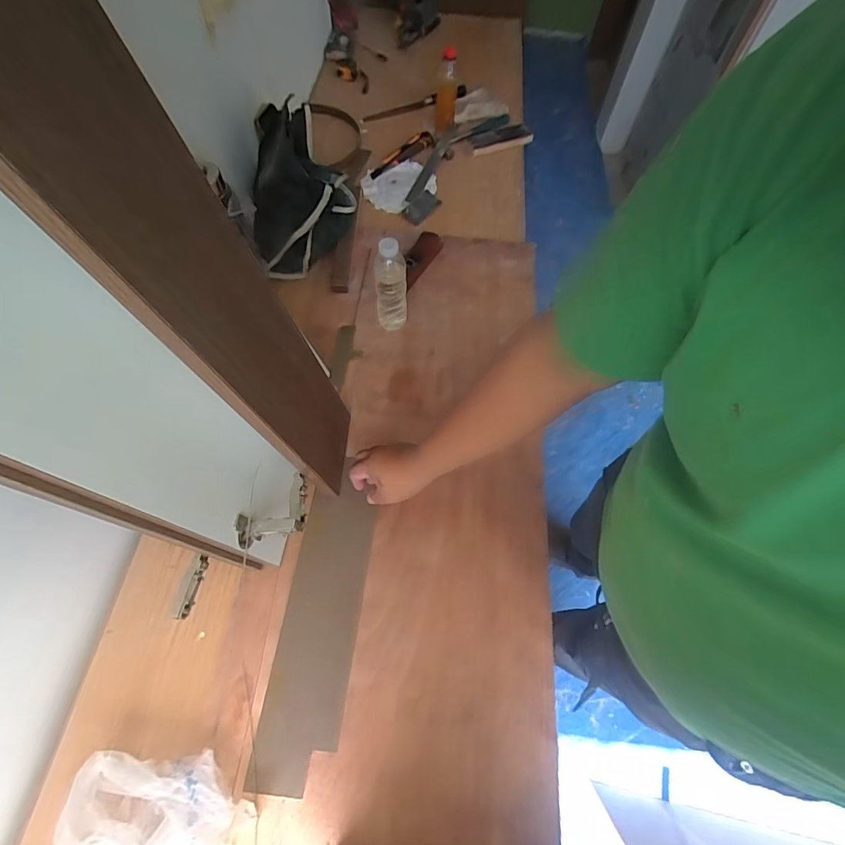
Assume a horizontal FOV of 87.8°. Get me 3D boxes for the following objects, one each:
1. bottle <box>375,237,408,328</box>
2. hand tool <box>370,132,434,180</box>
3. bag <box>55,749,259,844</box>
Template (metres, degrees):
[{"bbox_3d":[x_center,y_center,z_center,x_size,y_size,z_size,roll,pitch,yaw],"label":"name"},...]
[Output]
[{"bbox_3d":[-0.056,-0.244,0.791,0.056,0.180,0.054,-2,63,-3],"label":"bottle"},{"bbox_3d":[-0.054,-0.674,1.097,0.041,0.022,0.209,39,68,17],"label":"hand tool"},{"bbox_3d":[-0.314,0.449,0.472,0.182,0.094,0.192,37,67,16],"label":"bag"}]

